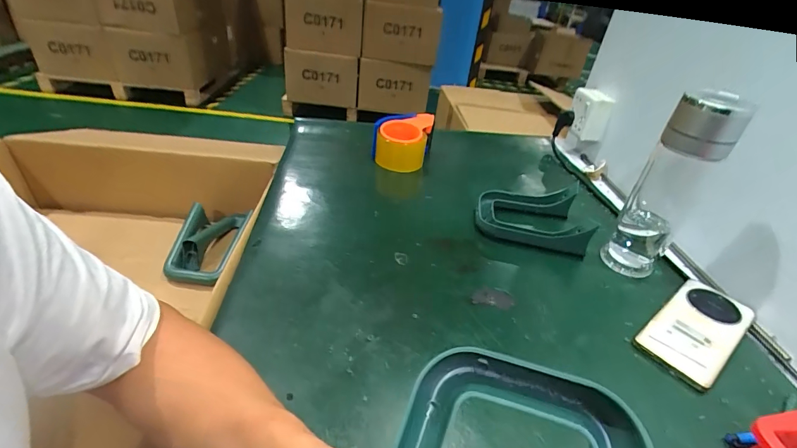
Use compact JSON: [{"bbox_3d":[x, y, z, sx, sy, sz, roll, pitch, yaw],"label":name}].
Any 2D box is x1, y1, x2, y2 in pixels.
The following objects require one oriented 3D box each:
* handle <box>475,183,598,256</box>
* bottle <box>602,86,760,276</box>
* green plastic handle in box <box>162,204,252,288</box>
[{"bbox_3d":[0.198,-0.013,0.581,0.155,0.052,0.122,8,35,2],"label":"handle"},{"bbox_3d":[0.343,-0.043,0.481,0.071,0.239,0.066,26,40,26],"label":"bottle"},{"bbox_3d":[-0.332,0.025,0.660,0.094,0.056,0.184,0,36,-9],"label":"green plastic handle in box"}]

